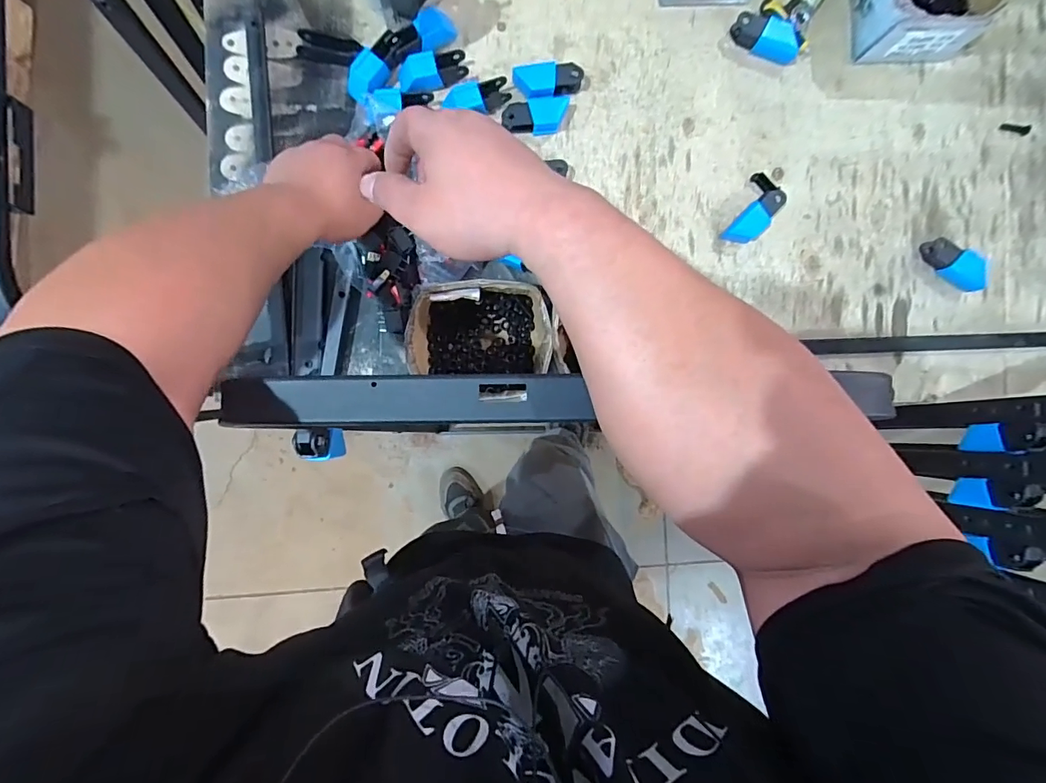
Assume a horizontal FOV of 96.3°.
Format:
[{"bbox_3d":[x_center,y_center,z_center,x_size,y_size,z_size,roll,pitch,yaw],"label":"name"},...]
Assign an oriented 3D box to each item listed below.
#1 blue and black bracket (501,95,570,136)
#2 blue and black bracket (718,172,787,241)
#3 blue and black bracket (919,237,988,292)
[{"bbox_3d":[0.016,-0.350,0.595,0.080,0.025,0.037,-4,90,-8],"label":"blue and black bracket"},{"bbox_3d":[0.306,-0.238,0.615,0.048,0.029,0.097,35,85,-6],"label":"blue and black bracket"},{"bbox_3d":[0.597,-0.172,0.642,0.091,0.027,0.040,33,85,-6],"label":"blue and black bracket"}]

